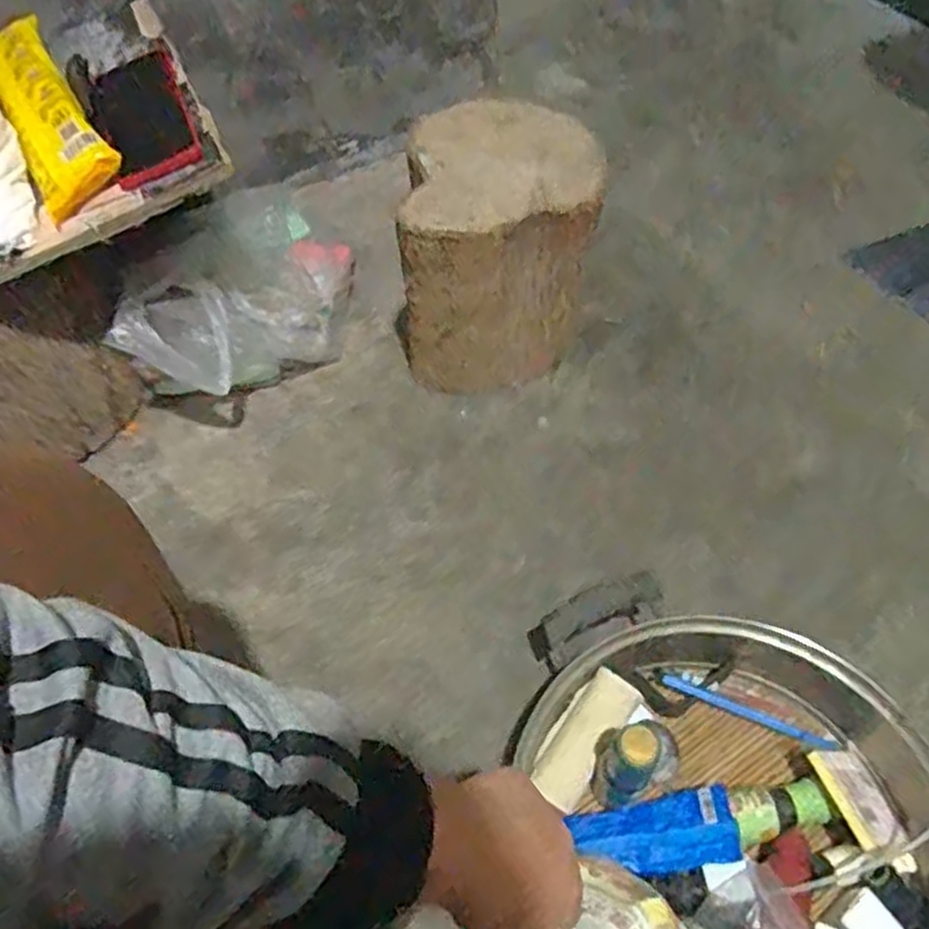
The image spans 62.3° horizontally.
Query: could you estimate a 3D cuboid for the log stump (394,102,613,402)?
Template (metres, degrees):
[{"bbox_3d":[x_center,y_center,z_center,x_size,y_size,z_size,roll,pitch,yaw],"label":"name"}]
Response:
[{"bbox_3d":[0.042,-0.227,0.887,0.207,0.278,0.205,2,54,6],"label":"log stump"}]

